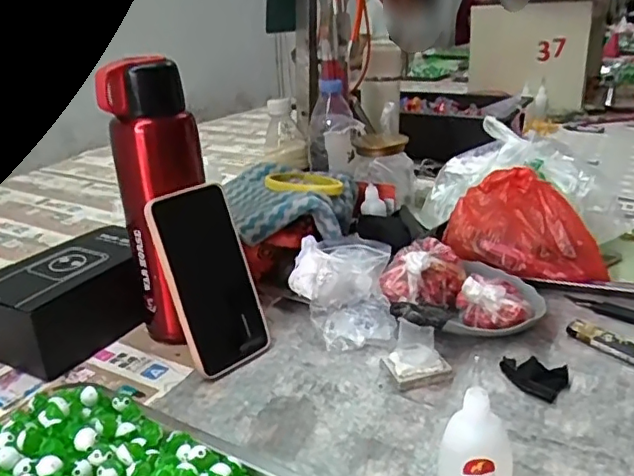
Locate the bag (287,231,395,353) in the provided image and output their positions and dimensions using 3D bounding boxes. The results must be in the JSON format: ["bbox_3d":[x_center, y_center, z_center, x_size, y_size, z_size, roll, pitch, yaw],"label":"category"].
[{"bbox_3d":[0.024,0.050,0.572,0.097,0.071,0.110,-1,23,3],"label":"bag"}]

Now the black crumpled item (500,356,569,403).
[{"bbox_3d":[0.181,0.112,0.476,0.042,0.013,0.049,-23,30,-39],"label":"black crumpled item"}]

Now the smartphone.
[{"bbox_3d":[-0.095,0.038,0.512,0.015,0.164,0.079,-8,15,46],"label":"smartphone"}]

